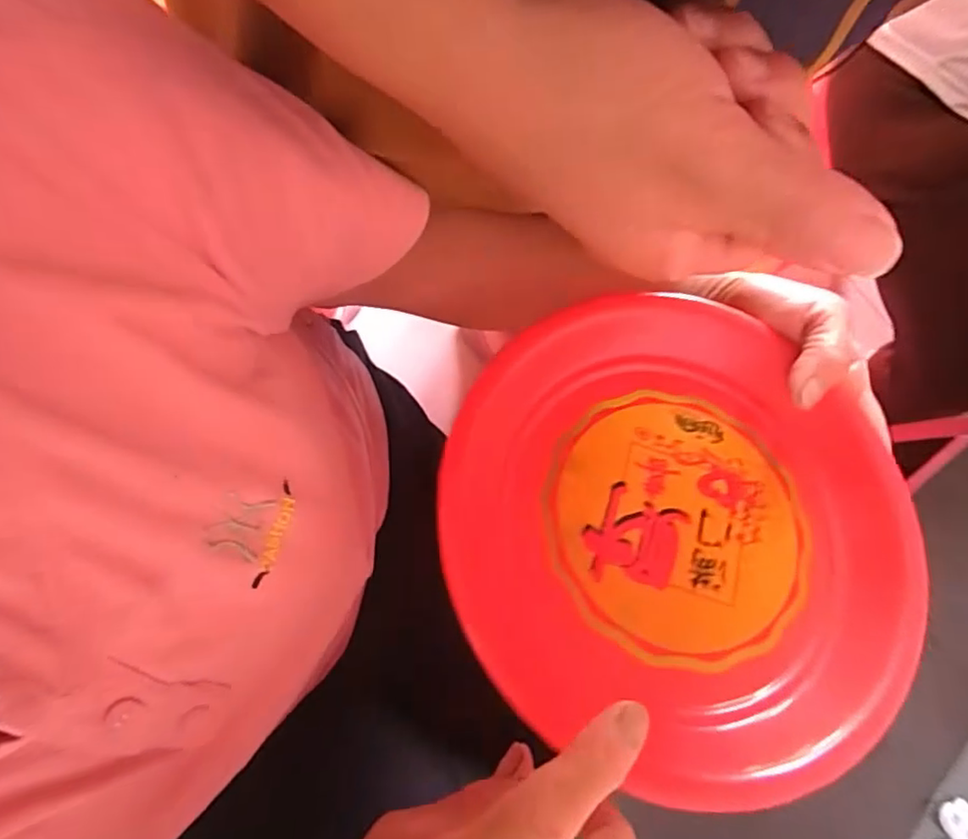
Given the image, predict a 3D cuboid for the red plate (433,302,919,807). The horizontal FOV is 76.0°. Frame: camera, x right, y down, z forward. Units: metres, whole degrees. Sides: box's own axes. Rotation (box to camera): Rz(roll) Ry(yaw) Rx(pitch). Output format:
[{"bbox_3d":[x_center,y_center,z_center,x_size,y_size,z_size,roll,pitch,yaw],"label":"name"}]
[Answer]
[{"bbox_3d":[0.094,0.051,0.296,0.213,0.049,0.218,0,77,0],"label":"red plate"}]

